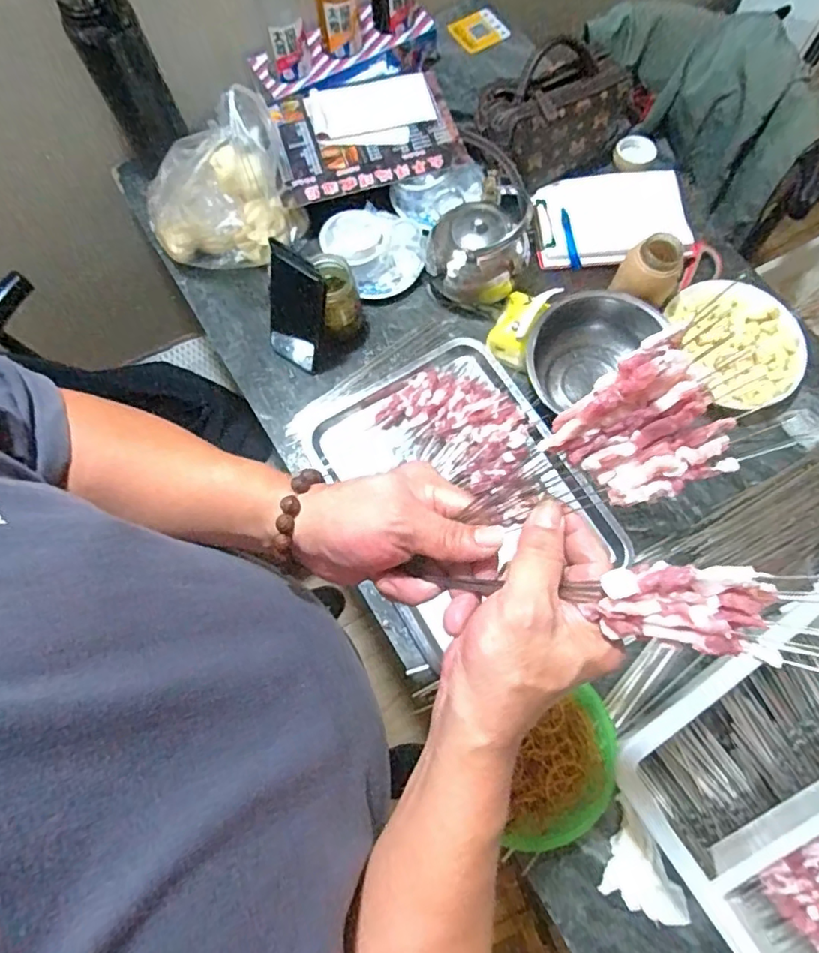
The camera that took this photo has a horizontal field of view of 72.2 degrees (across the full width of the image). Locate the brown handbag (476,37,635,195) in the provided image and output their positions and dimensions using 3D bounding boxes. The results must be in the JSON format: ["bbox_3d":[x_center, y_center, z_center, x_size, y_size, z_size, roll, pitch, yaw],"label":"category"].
[{"bbox_3d":[0.202,-0.505,0.795,0.212,0.126,0.101,-26,75,-6],"label":"brown handbag"}]

